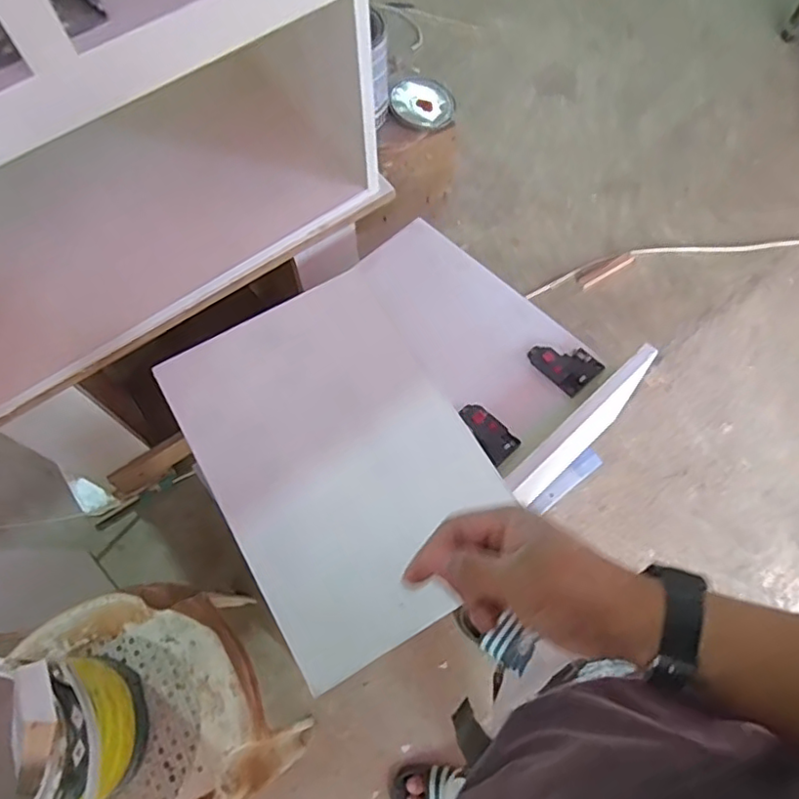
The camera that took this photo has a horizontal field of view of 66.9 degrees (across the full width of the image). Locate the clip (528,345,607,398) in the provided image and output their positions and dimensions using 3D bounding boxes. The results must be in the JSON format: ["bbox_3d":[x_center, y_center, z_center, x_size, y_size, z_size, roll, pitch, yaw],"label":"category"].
[{"bbox_3d":[0.233,-0.054,0.849,0.068,0.028,0.088,-42,73,-14],"label":"clip"}]

